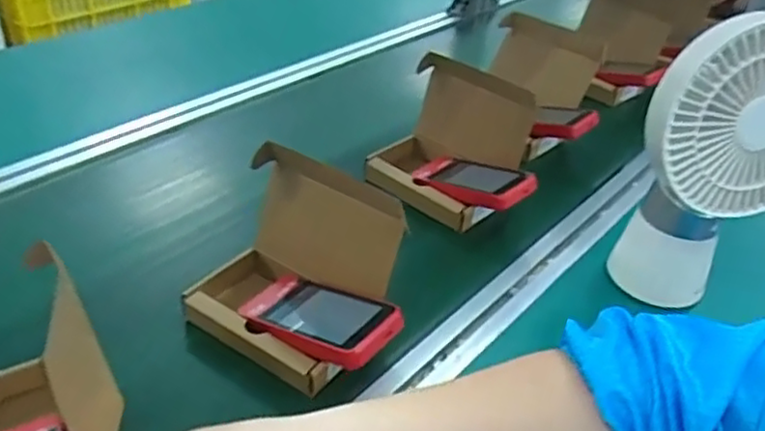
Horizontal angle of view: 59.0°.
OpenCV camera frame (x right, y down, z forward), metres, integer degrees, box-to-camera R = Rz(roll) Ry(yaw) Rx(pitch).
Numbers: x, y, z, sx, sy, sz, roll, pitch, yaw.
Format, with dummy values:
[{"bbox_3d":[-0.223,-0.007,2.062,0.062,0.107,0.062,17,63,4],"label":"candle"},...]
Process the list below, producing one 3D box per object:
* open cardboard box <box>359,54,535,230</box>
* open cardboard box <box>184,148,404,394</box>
[{"bbox_3d":[0.060,-0.081,0.699,0.114,0.114,0.164,-25,46,-33],"label":"open cardboard box"},{"bbox_3d":[-0.070,0.037,0.520,0.141,0.119,0.121,26,42,26],"label":"open cardboard box"}]

